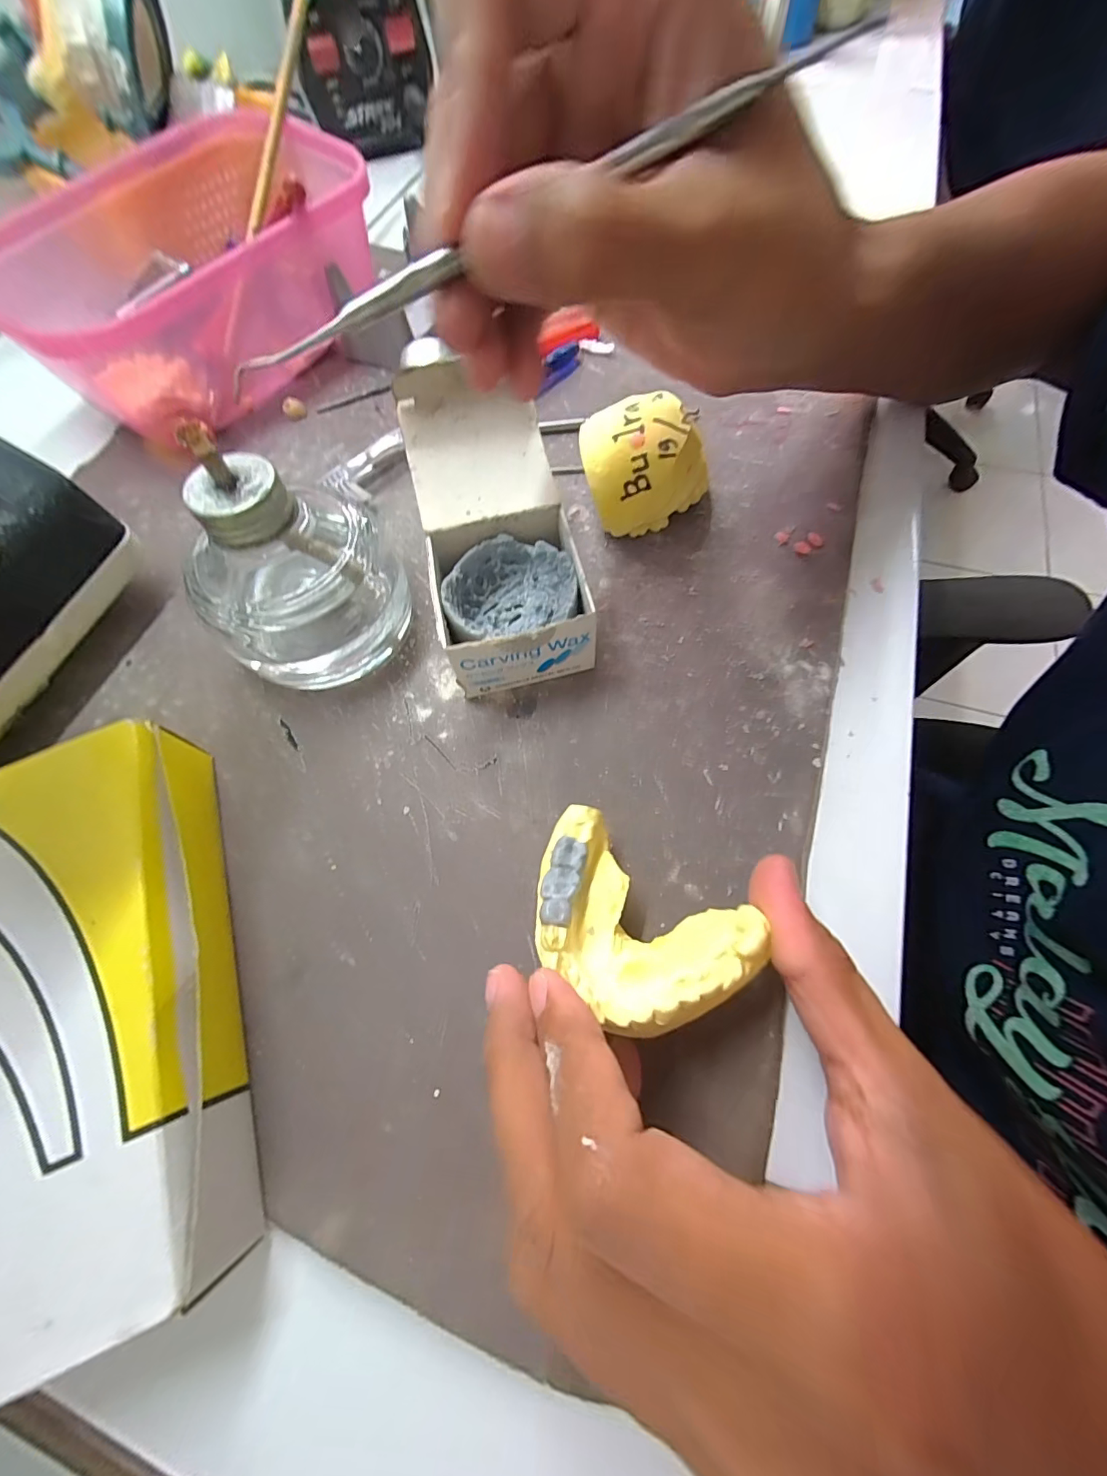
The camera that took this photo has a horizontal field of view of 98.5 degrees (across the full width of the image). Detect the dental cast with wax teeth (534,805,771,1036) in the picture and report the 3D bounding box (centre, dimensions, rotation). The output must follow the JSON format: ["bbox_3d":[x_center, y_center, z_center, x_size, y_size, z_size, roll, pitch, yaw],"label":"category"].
[{"bbox_3d":[0.020,0.051,0.131,0.062,0.022,0.042,34,73,16],"label":"dental cast with wax teeth"}]

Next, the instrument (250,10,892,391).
[{"bbox_3d":[-0.005,-0.118,0.108,0.159,0.006,0.005,-24,67,7],"label":"instrument"}]

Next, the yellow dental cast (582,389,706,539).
[{"bbox_3d":[0.041,-0.121,0.213,0.057,0.036,0.051,2,66,3],"label":"yellow dental cast"}]

